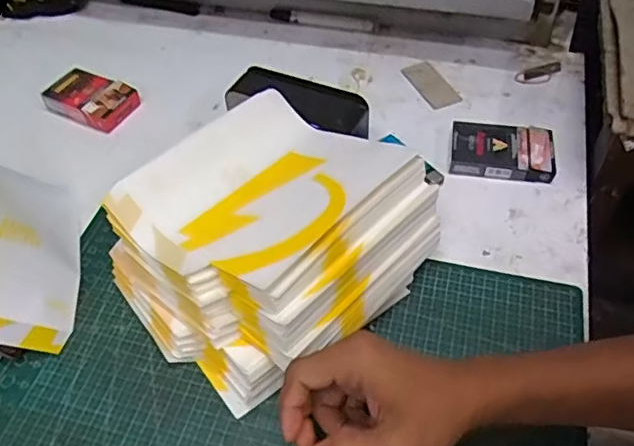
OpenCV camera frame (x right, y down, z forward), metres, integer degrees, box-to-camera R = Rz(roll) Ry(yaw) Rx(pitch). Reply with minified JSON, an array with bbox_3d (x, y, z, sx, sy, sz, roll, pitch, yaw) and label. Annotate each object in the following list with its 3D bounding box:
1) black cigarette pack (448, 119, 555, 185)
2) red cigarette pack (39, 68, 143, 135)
[{"bbox_3d":[0.185,-0.072,0.579,0.098,0.025,0.064,8,51,9],"label":"black cigarette pack"},{"bbox_3d":[-0.258,-0.143,0.658,0.100,0.030,0.061,24,55,21],"label":"red cigarette pack"}]

